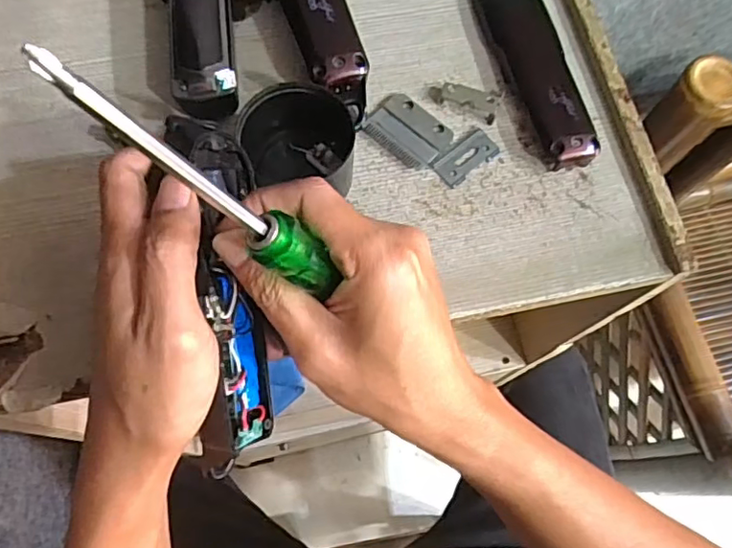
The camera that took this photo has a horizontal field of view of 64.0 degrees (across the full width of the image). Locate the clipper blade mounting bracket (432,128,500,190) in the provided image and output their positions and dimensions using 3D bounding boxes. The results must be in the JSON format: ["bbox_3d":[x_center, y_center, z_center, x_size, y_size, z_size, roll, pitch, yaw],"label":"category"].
[{"bbox_3d":[0.060,-0.069,0.349,0.041,0.004,0.020,-36,75,-14],"label":"clipper blade mounting bracket"}]

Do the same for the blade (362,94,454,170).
[{"bbox_3d":[0.026,-0.086,0.352,0.046,0.005,0.035,39,73,12],"label":"blade"}]

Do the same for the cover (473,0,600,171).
[{"bbox_3d":[0.104,-0.131,0.363,0.038,0.024,0.138,-13,70,-7],"label":"cover"}]

